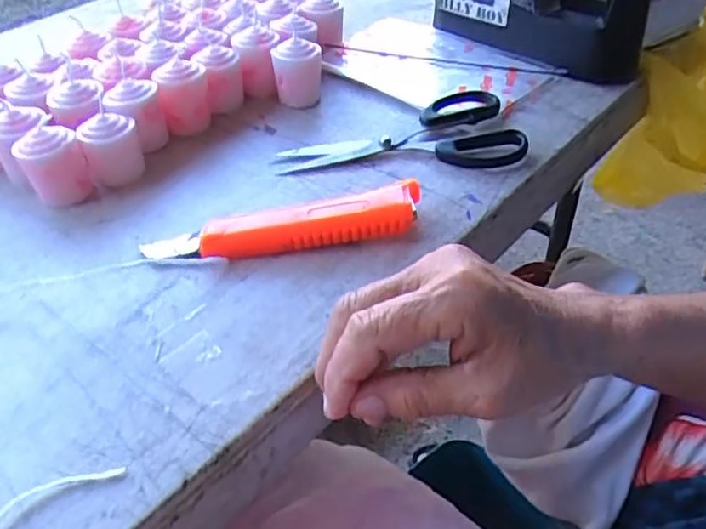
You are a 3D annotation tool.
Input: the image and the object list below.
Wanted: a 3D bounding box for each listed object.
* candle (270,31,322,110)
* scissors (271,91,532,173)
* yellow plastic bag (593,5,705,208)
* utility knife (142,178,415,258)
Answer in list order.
[{"bbox_3d":[-0.043,-0.151,0.476,0.037,0.045,0.031,-9,43,-4],"label":"candle"},{"bbox_3d":[0.031,-0.093,0.433,0.168,0.014,0.079,-7,43,-2],"label":"scissors"},{"bbox_3d":[0.345,-0.138,0.585,0.114,0.161,0.216,29,53,30],"label":"yellow plastic bag"},{"bbox_3d":[-0.040,-0.022,0.356,0.161,0.022,0.029,-9,43,-4],"label":"utility knife"}]

